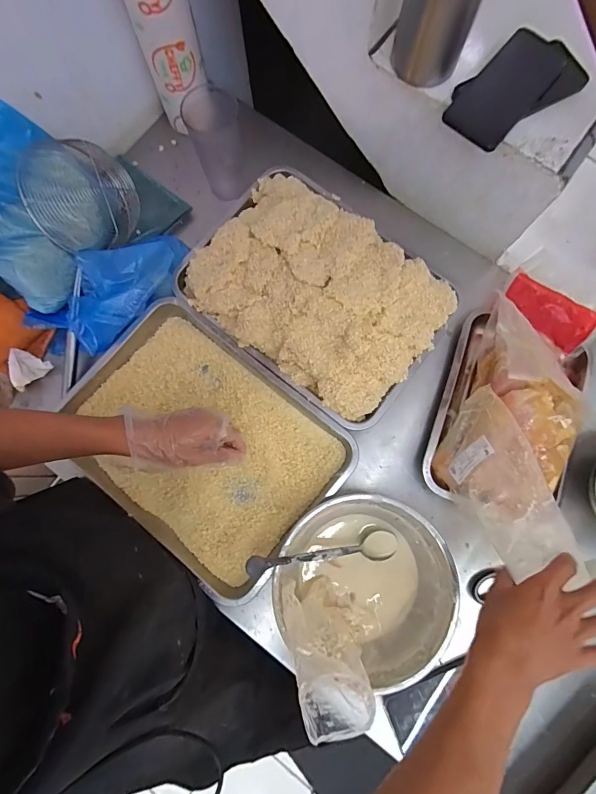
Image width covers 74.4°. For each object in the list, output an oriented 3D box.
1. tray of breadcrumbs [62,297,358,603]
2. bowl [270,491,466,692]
[{"bbox_3d":[-0.142,0.068,0.581,0.378,0.047,0.281,40,82,7],"label":"tray of breadcrumbs"},{"bbox_3d":[0.097,0.245,0.543,0.232,0.089,0.210,36,81,6],"label":"bowl"}]

